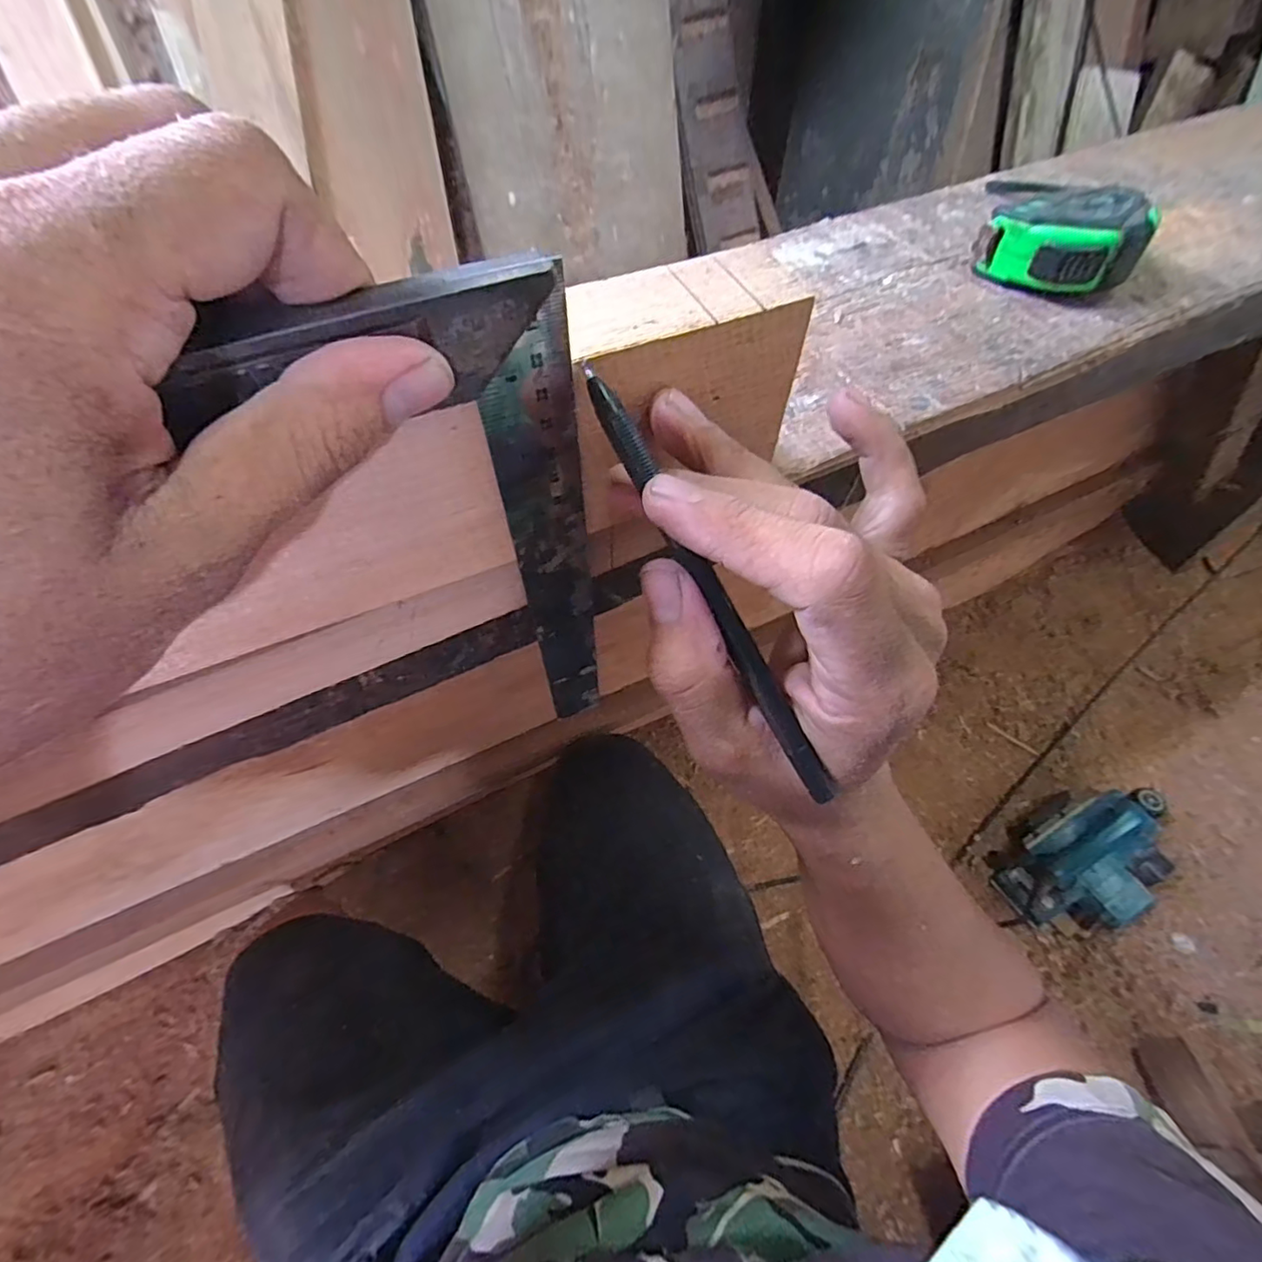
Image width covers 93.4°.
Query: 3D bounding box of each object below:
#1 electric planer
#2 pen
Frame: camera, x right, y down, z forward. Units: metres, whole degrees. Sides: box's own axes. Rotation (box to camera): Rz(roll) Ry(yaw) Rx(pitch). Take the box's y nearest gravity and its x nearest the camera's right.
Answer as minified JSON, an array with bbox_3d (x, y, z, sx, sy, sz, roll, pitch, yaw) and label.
[{"bbox_3d":[0.647,0.316,0.814,0.256,0.144,0.140,-16,62,-12],"label":"electric planer"},{"bbox_3d":[0.023,-0.011,0.169,0.007,0.005,0.137,-34,99,-20],"label":"pen"}]

